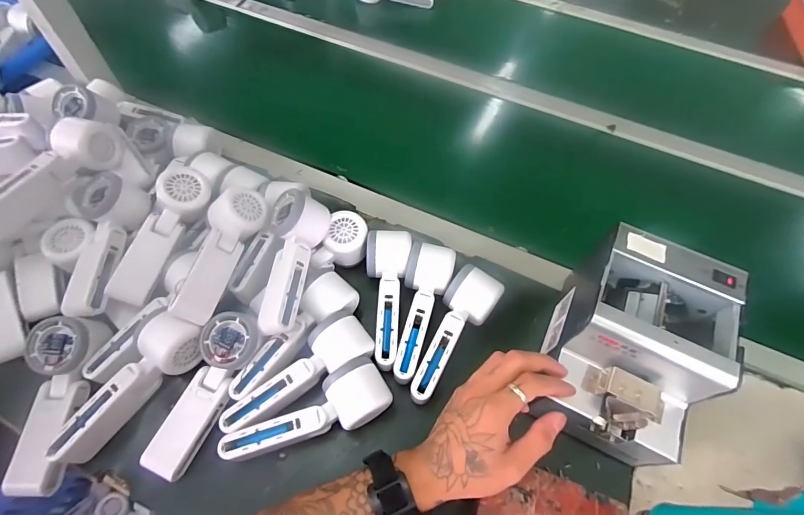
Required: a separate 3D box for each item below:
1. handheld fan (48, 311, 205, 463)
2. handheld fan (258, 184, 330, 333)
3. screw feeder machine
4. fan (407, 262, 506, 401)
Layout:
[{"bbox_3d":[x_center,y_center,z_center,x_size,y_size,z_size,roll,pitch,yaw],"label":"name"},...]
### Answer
[{"bbox_3d":[-0.275,0.123,0.410,0.059,0.052,0.160,38,64,19],"label":"handheld fan"},{"bbox_3d":[-0.123,0.001,0.451,0.067,0.051,0.165,3,58,-1],"label":"handheld fan"},{"bbox_3d":[0.227,0.091,0.409,0.121,0.141,0.170,23,60,11],"label":"screw feeder machine"},{"bbox_3d":[0.052,0.083,0.456,0.057,0.047,0.161,32,62,16],"label":"fan"}]

